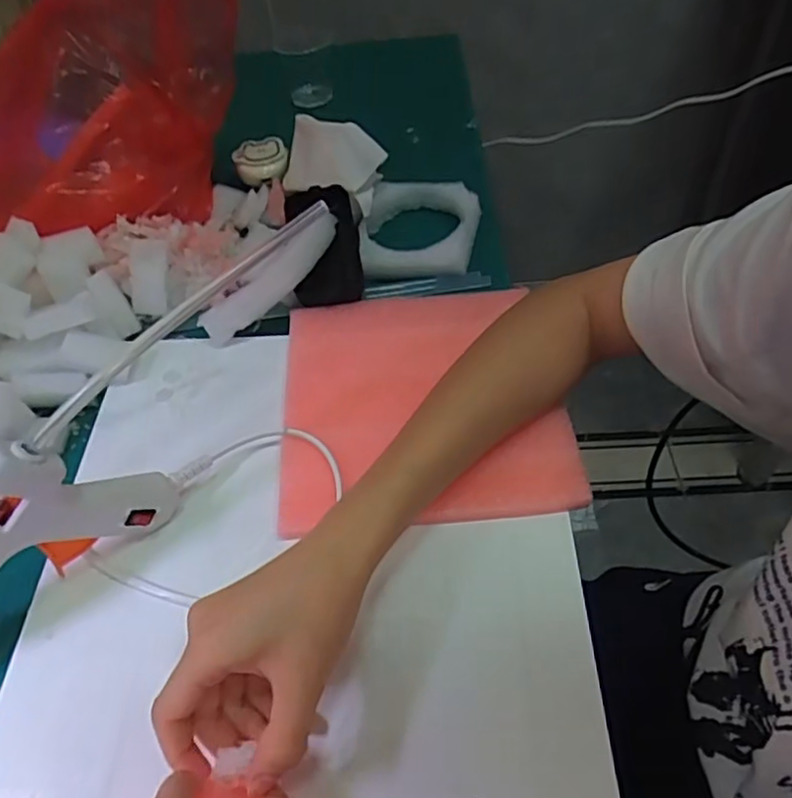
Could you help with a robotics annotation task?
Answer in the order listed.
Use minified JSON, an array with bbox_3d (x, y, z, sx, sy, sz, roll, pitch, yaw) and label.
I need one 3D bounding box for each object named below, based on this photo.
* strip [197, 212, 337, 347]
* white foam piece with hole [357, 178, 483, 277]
[{"bbox_3d":[-0.082,-0.091,0.459,0.037,0.021,0.132,33,61,26],"label":"strip"},{"bbox_3d":[0.019,-0.137,0.509,0.092,0.025,0.095,0,52,5],"label":"white foam piece with hole"}]

